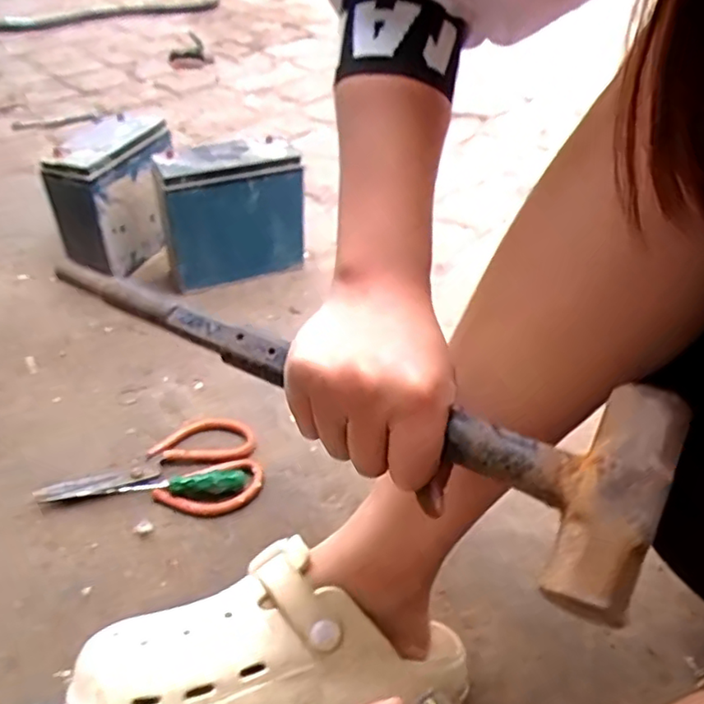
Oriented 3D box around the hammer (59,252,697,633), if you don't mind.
[{"bbox_3d":[-0.019,0.006,0.324,0.348,0.049,0.089,23,45,21],"label":"hammer"}]

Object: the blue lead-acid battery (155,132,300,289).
[{"bbox_3d":[-0.156,-0.178,0.811,0.186,0.173,0.060,-17,44,-20],"label":"blue lead-acid battery"}]

